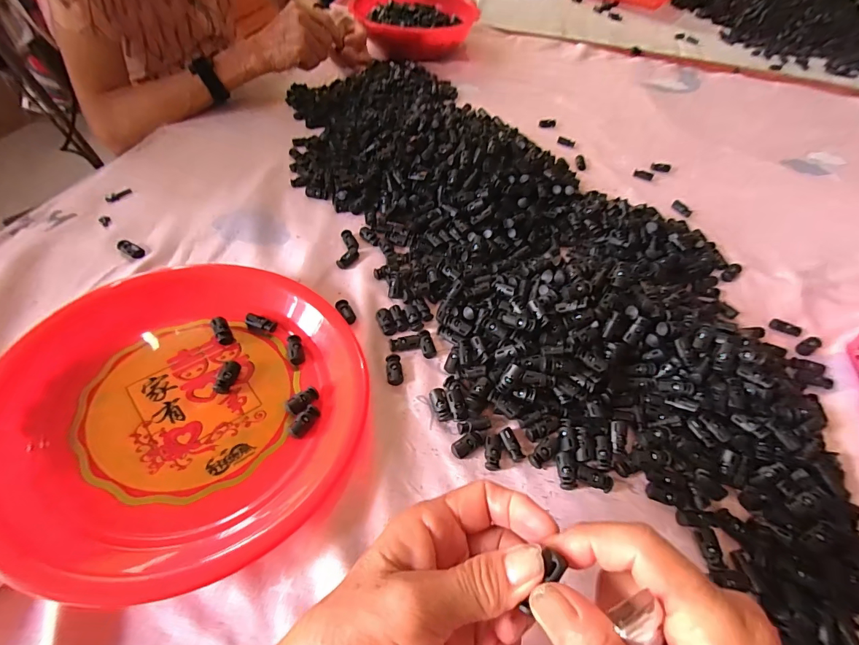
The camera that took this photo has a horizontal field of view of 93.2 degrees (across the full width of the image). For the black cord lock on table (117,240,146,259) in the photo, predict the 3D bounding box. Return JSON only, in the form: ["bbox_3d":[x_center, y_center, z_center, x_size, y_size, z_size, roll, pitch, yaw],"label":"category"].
[{"bbox_3d":[-0.318,-0.079,0.433,0.026,0.010,0.015,20,55,9],"label":"black cord lock on table"}]

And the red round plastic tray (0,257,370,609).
[{"bbox_3d":[-0.186,0.052,0.316,0.264,0.045,0.245,2,54,-3],"label":"red round plastic tray"}]

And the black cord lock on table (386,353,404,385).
[{"bbox_3d":[-0.031,0.040,0.362,0.015,0.007,0.031,-4,55,-8],"label":"black cord lock on table"}]

